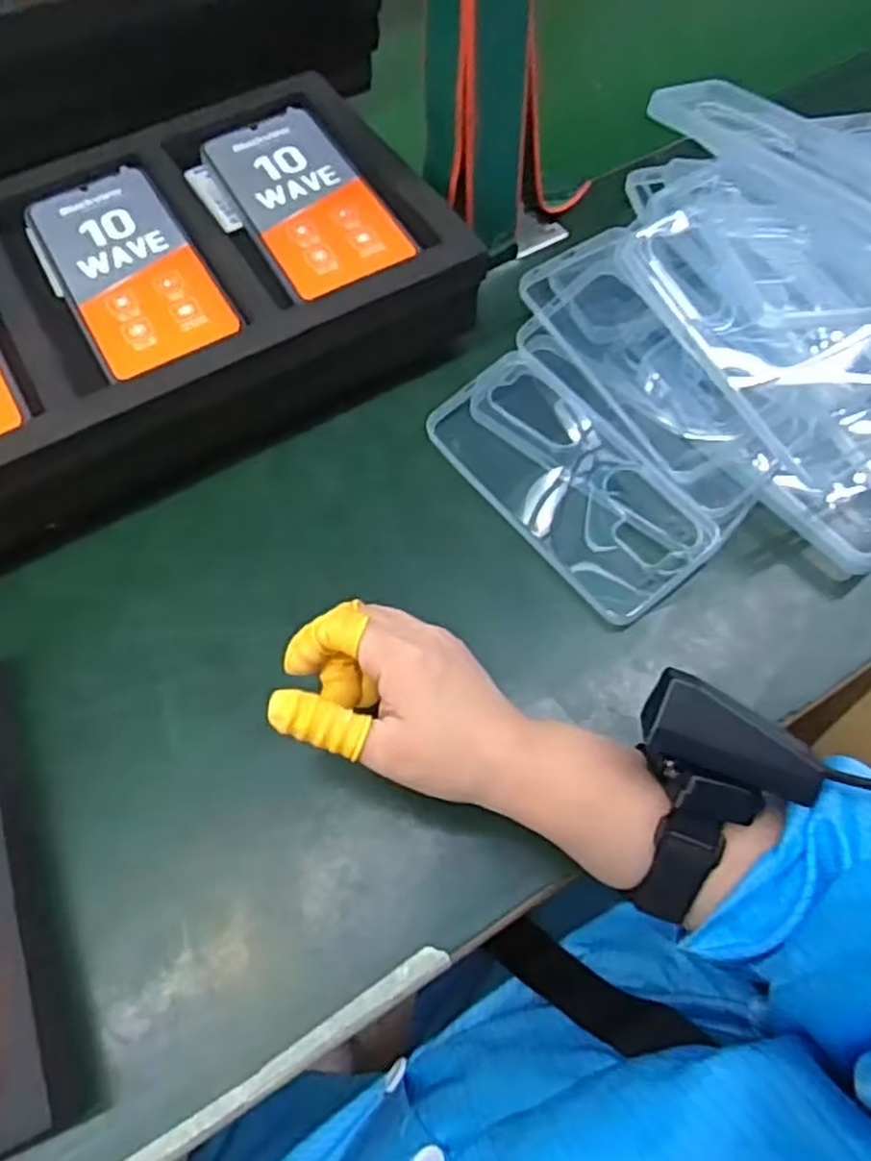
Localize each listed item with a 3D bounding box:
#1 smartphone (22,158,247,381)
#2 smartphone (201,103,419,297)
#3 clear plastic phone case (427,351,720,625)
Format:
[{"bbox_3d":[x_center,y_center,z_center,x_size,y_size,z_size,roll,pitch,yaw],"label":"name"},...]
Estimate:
[{"bbox_3d":[-0.180,-0.185,0.451,0.074,0.008,0.173,-28,64,-13],"label":"smartphone"},{"bbox_3d":[-0.081,-0.236,0.474,0.073,0.012,0.169,-27,63,-12],"label":"smartphone"},{"bbox_3d":[0.076,-0.061,0.453,0.081,0.011,0.175,-40,67,-2],"label":"clear plastic phone case"}]

